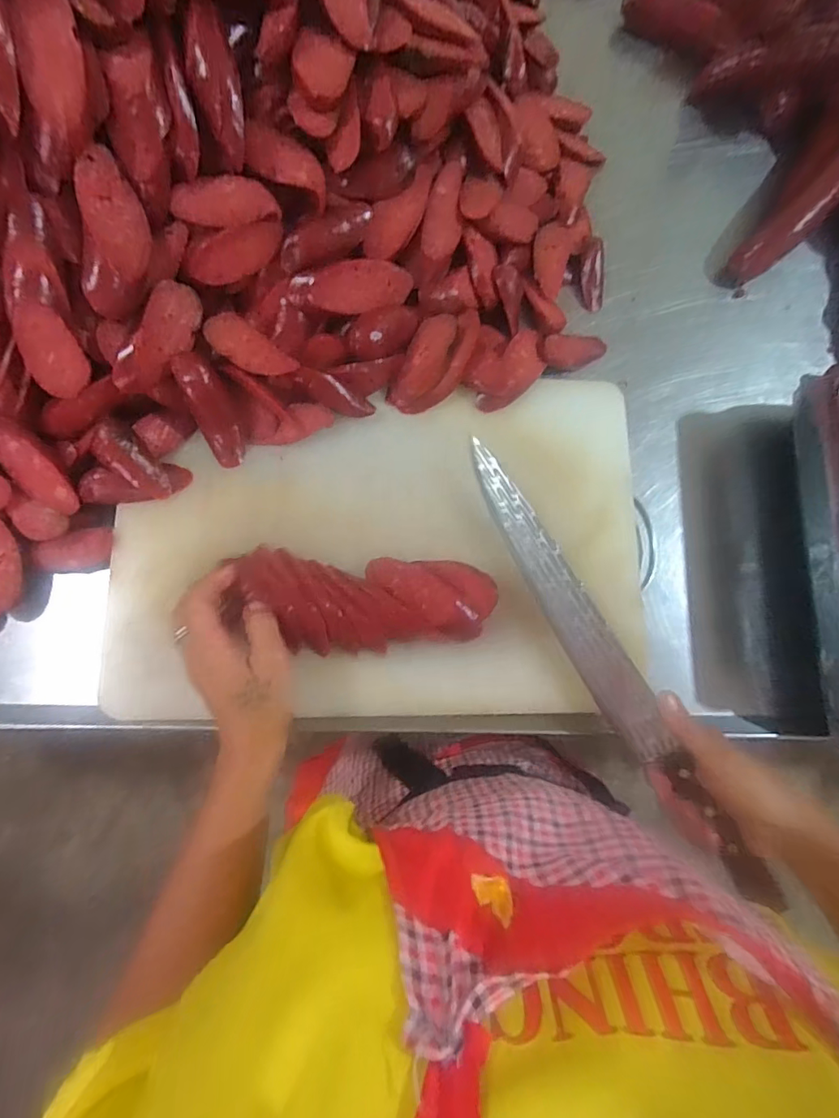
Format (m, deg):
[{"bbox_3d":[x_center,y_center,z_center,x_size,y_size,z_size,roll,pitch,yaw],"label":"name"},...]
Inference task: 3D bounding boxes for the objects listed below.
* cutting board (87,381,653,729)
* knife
[{"bbox_3d":[-0.028,-0.011,0.420,0.434,0.031,0.274,-2,81,-2],"label":"cutting board"},{"bbox_3d":[0.148,0.084,0.395,0.038,0.026,0.399,-30,82,-6],"label":"knife"}]

